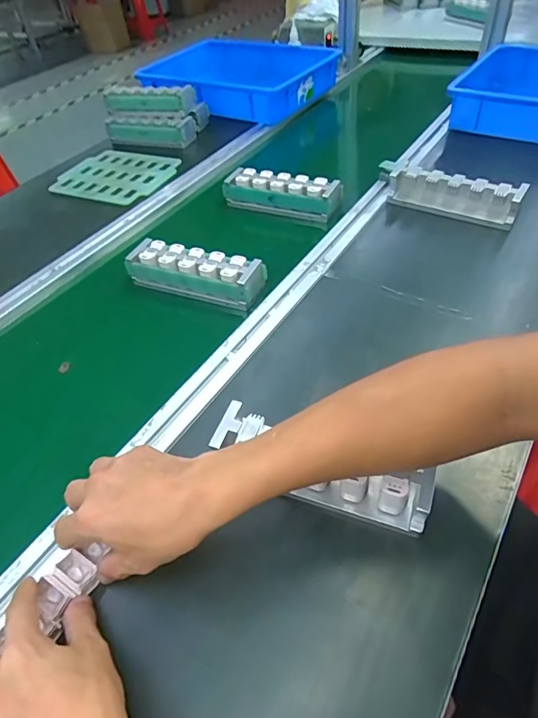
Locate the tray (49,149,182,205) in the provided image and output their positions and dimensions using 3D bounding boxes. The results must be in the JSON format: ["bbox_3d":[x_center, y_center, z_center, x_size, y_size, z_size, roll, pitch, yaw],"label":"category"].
[{"bbox_3d":[-0.296,-0.368,0.907,0.226,0.005,0.191,16,51,20],"label":"tray"}]

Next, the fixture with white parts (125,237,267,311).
[{"bbox_3d":[-0.105,-0.123,0.633,0.195,0.038,0.055,15,51,19],"label":"fixture with white parts"}]

